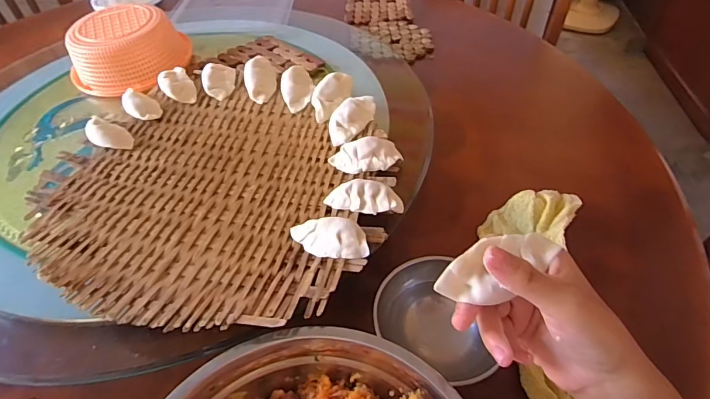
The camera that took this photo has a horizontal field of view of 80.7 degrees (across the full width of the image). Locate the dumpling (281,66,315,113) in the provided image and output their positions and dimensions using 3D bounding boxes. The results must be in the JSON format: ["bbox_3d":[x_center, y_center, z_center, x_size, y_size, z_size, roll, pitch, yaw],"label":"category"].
[{"bbox_3d":[-0.073,-0.144,0.532,0.041,0.022,0.060,-13,49,-9],"label":"dumpling"}]

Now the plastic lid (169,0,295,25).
[{"bbox_3d":[-0.219,-0.367,0.774,0.209,0.011,0.181,-1,48,1],"label":"plastic lid"}]

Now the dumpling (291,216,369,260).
[{"bbox_3d":[-0.024,0.034,0.371,0.074,0.019,0.035,8,49,10],"label":"dumpling"}]

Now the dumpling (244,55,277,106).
[{"bbox_3d":[-0.124,-0.159,0.547,0.040,0.030,0.065,-11,48,-7],"label":"dumpling"}]

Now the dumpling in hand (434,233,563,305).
[{"bbox_3d":[0.085,0.040,0.257,0.076,0.032,0.022,-23,10,-3],"label":"dumpling in hand"}]

